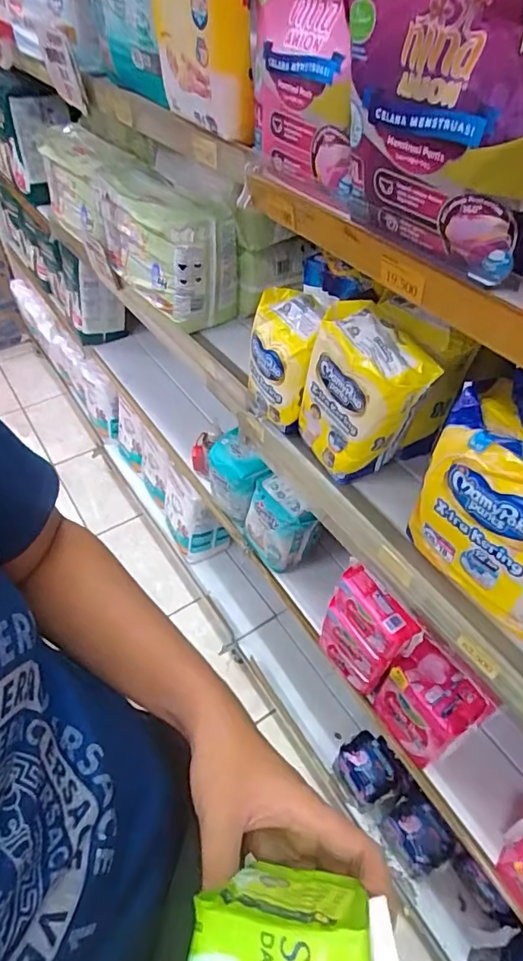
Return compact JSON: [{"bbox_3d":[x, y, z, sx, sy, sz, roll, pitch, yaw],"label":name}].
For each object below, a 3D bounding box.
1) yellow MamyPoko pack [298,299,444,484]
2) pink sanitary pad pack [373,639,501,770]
[{"bbox_3d":[0.128,-0.102,0.674,0.078,0.210,0.156,-21,52,-18],"label":"yellow MamyPoko pack"},{"bbox_3d":[0.263,0.346,0.797,0.102,0.165,0.127,-30,55,-24],"label":"pink sanitary pad pack"}]

